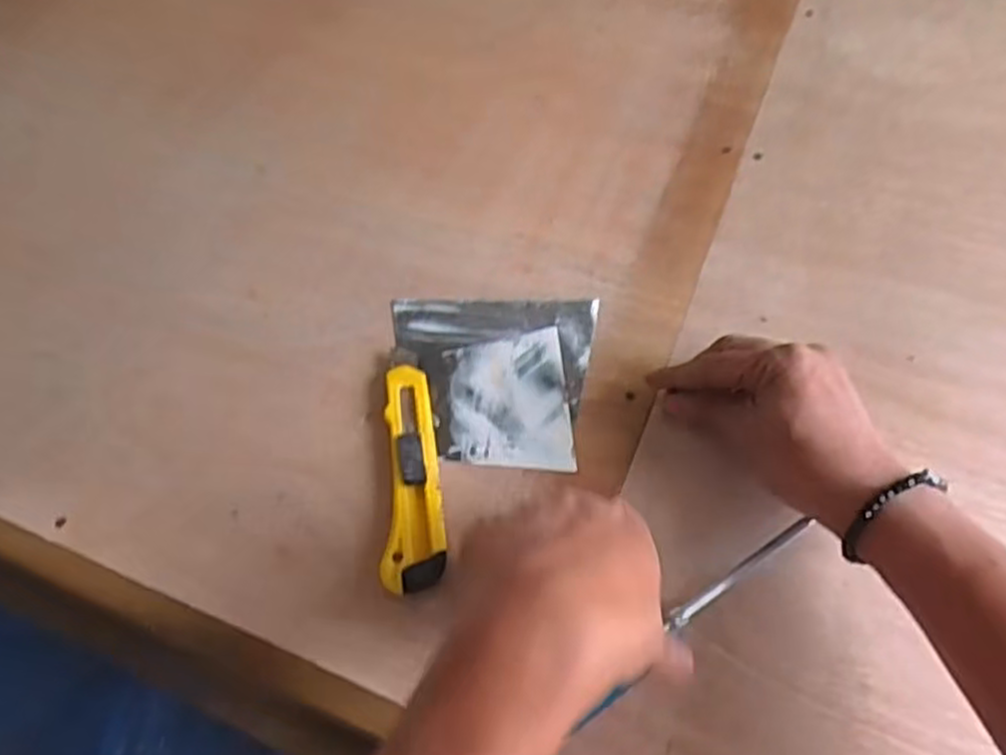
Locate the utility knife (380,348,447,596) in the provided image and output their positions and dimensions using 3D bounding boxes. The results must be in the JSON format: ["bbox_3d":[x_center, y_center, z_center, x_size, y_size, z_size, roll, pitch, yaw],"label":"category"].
[{"bbox_3d":[-0.054,0.051,0.459,0.035,0.016,0.161,-4,58,0],"label":"utility knife"}]

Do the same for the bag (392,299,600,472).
[{"bbox_3d":[-0.009,-0.001,0.499,0.136,0.004,0.129,3,59,4],"label":"bag"}]

